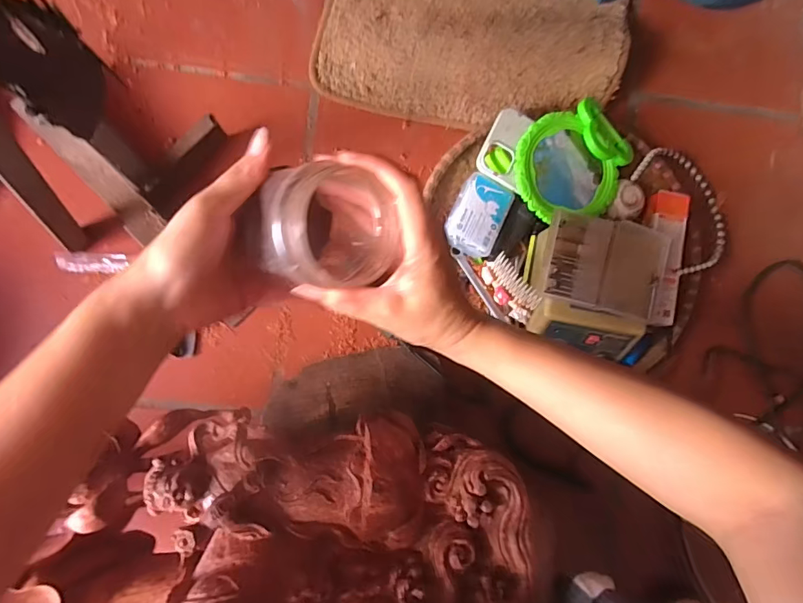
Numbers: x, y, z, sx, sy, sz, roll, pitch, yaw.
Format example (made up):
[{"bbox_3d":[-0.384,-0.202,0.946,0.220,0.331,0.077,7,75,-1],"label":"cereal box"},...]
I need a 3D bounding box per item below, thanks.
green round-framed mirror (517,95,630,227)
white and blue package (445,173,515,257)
[{"bbox_3d":[0.202,-0.161,0.529,0.145,0.026,0.119,-23,85,-6],"label":"green round-framed mirror"},{"bbox_3d":[0.090,-0.101,0.545,0.060,0.039,0.083,24,82,-1],"label":"white and blue package"}]

